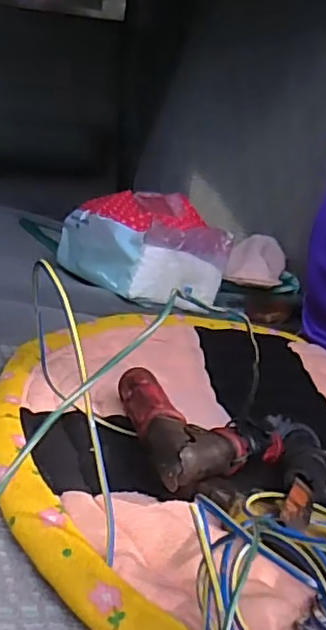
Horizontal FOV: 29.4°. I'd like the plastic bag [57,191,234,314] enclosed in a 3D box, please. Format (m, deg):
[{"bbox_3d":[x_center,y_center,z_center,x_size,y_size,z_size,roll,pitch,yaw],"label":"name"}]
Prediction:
[{"bbox_3d":[-0.030,-0.084,0.703,0.119,0.091,0.203,-6,19,-30],"label":"plastic bag"}]

